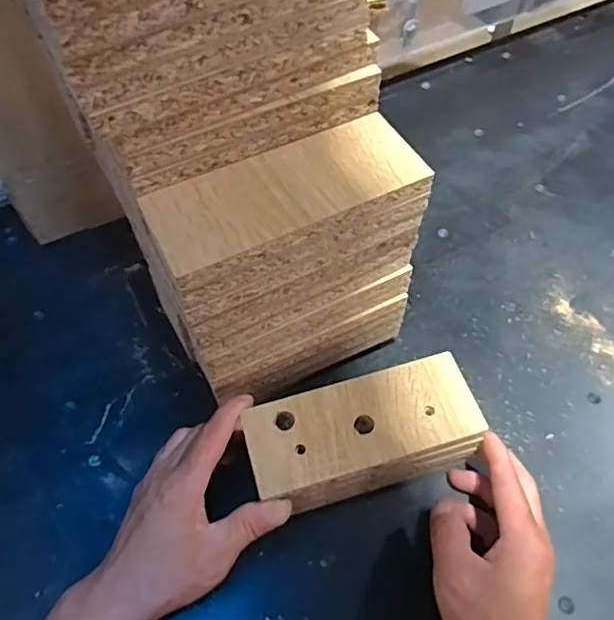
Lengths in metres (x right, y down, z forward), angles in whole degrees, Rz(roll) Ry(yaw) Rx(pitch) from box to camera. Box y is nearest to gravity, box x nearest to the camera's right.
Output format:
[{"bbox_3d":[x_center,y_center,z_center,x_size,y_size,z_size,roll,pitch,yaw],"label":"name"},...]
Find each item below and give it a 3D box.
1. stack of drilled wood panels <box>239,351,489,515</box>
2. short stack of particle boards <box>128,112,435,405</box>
[{"bbox_3d":[0.040,0.095,0.415,0.161,0.061,0.070,-12,58,-8],"label":"stack of drilled wood panels"},{"bbox_3d":[-0.013,-0.016,0.409,0.170,0.202,0.067,-23,60,-14],"label":"short stack of particle boards"}]

